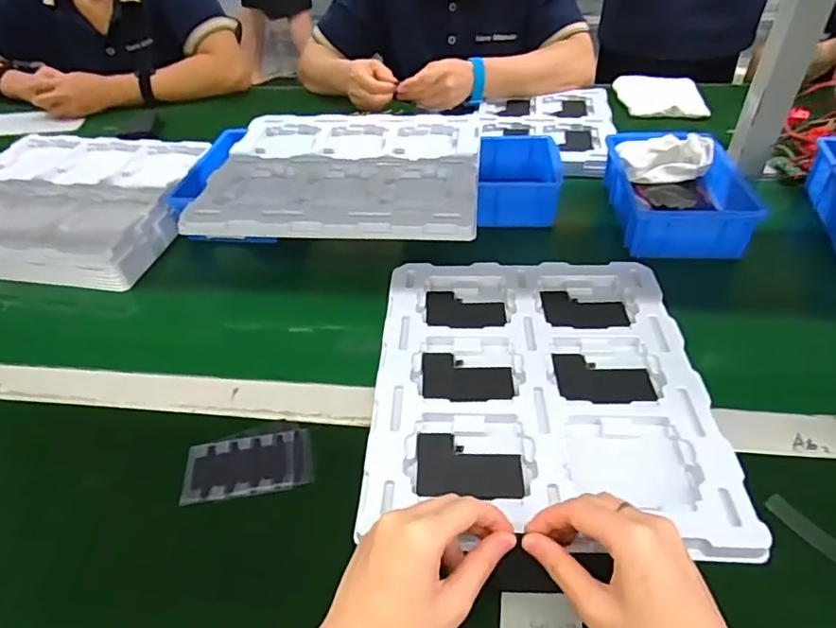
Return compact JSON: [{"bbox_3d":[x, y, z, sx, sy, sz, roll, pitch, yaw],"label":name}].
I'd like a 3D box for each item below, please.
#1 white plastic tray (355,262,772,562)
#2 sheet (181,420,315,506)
[{"bbox_3d":[0.102,0.051,0.482,0.270,0.013,0.304,0,42,4],"label":"white plastic tray"},{"bbox_3d":[-0.134,0.116,0.439,0.098,0.004,0.061,-8,44,-6],"label":"sheet"}]

